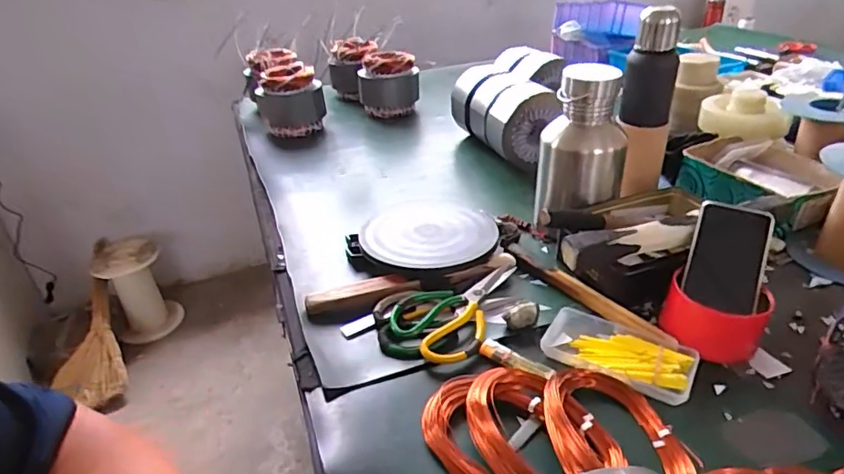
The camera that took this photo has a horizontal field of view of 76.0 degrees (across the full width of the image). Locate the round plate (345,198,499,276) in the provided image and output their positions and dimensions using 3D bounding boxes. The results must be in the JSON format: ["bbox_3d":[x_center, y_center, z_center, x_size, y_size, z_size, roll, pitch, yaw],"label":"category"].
[{"bbox_3d":[0.007,0.013,0.790,0.211,0.054,0.186,-14,33,-16],"label":"round plate"}]

